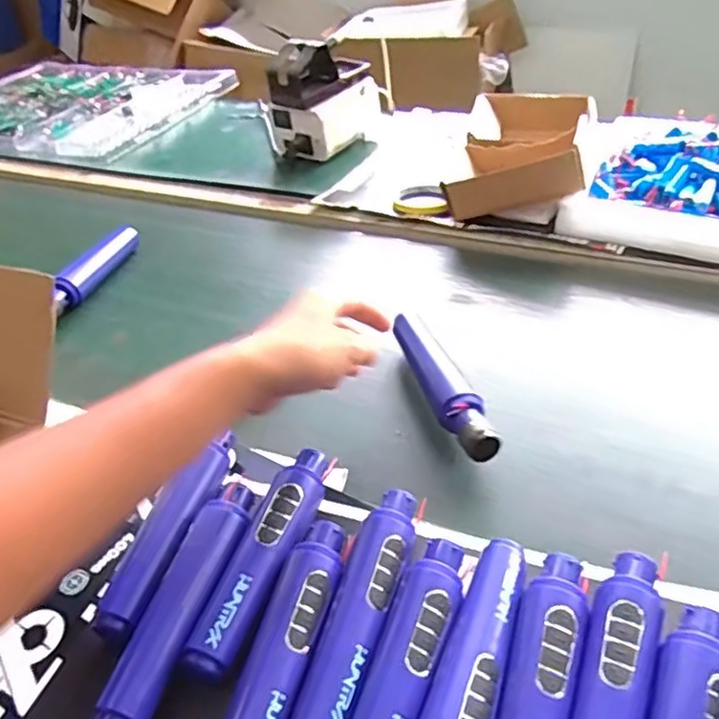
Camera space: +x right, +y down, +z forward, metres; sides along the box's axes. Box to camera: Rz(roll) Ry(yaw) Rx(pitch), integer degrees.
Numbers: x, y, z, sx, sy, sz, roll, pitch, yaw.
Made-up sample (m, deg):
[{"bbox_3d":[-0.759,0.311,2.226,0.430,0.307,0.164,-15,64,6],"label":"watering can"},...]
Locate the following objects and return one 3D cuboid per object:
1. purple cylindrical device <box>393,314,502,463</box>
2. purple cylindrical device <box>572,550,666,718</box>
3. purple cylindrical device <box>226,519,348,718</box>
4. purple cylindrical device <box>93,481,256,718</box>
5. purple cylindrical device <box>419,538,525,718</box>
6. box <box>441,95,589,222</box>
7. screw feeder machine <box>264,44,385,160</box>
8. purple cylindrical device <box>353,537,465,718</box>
[{"bbox_3d":[0.070,0.018,0.584,0.039,0.045,0.188,-13,40,-9],"label":"purple cylindrical device"},{"bbox_3d":[0.140,0.188,0.365,0.036,0.041,0.174,15,44,24],"label":"purple cylindrical device"},{"bbox_3d":[-0.043,0.180,0.402,0.036,0.038,0.173,7,41,16],"label":"purple cylindrical device"},{"bbox_3d":[-0.115,0.161,0.438,0.041,0.038,0.175,8,41,17],"label":"purple cylindrical device"},{"bbox_3d":[0.067,0.183,0.383,0.037,0.037,0.174,13,43,22],"label":"purple cylindrical device"},{"bbox_3d":[0.220,-0.290,0.888,0.163,0.077,0.279,7,41,15],"label":"box"},{"bbox_3d":[-0.060,-0.410,1.032,0.110,0.161,0.174,25,48,32],"label":"screw feeder machine"},{"bbox_3d":[0.026,0.186,0.385,0.035,0.039,0.171,12,42,20],"label":"purple cylindrical device"}]

